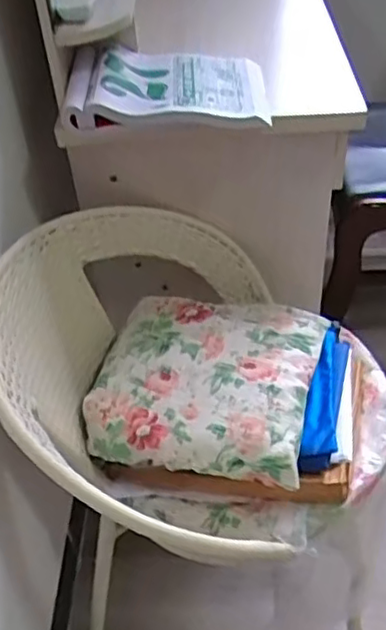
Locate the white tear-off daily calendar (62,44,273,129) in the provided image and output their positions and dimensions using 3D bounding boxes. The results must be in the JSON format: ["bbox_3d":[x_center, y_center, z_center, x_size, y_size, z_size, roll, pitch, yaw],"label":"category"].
[{"bbox_3d":[-0.033,-0.320,0.917,0.277,0.044,0.193,1,45,4],"label":"white tear-off daily calendar"}]

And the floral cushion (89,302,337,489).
[{"bbox_3d":[0.017,0.066,0.890,0.292,0.068,0.309,10,47,13],"label":"floral cushion"}]

